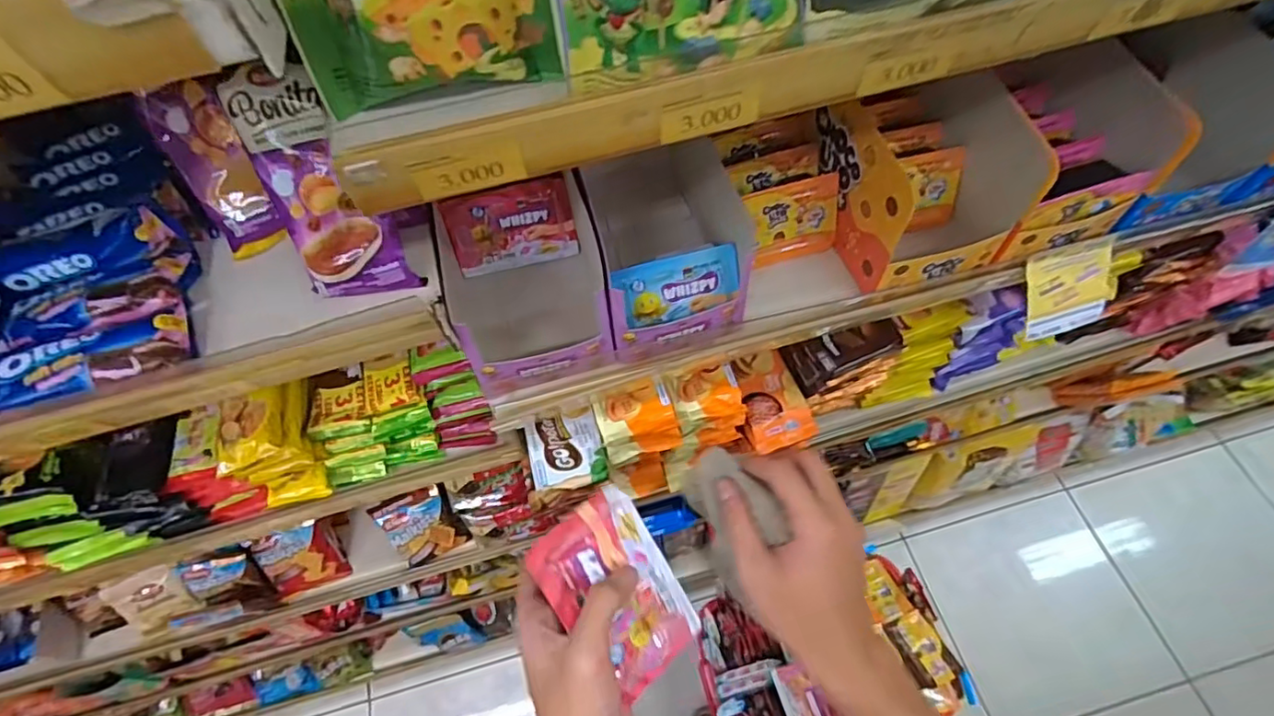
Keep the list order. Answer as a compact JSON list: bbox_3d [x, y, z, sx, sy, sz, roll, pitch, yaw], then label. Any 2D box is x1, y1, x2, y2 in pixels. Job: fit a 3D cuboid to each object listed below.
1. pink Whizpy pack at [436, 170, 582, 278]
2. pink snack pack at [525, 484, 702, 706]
[{"bbox_3d":[-0.111,-0.116,0.532,0.108,0.078,0.006,-14,39,-4],"label":"pink Whizpy pack"},{"bbox_3d":[-0.010,0.137,0.350,0.073,0.007,0.107,-34,96,-35],"label":"pink snack pack"}]

